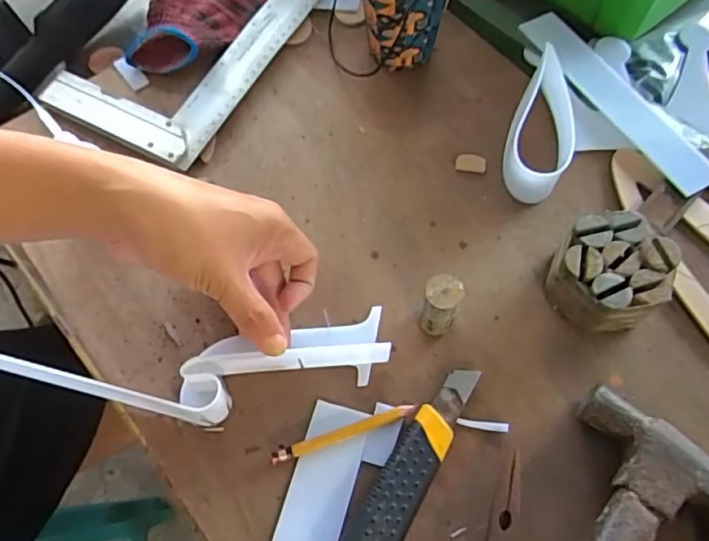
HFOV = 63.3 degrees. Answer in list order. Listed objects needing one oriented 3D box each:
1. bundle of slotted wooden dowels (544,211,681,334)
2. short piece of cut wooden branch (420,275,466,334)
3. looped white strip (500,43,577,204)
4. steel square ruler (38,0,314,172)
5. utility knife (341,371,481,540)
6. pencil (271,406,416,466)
[{"bbox_3d":[0.175,0.004,0.401,0.071,0.053,0.073,-1,64,1],"label":"bundle of slotted wooden dowels"},{"bbox_3d":[0.058,0.026,0.390,0.023,0.055,0.025,-1,64,1],"label":"short piece of cut wooden branch"},{"bbox_3d":[0.153,-0.119,0.468,0.051,0.041,0.131,17,65,10],"label":"looped white strip"},{"bbox_3d":[-0.141,-0.209,0.522,0.139,0.022,0.256,25,67,13],"label":"steel square ruler"},{"bbox_3d":[0.029,0.132,0.358,0.038,0.019,0.164,23,66,12],"label":"utility knife"},{"bbox_3d":[-0.007,0.107,0.376,0.096,0.007,0.010,-16,64,-6],"label":"pencil"}]

